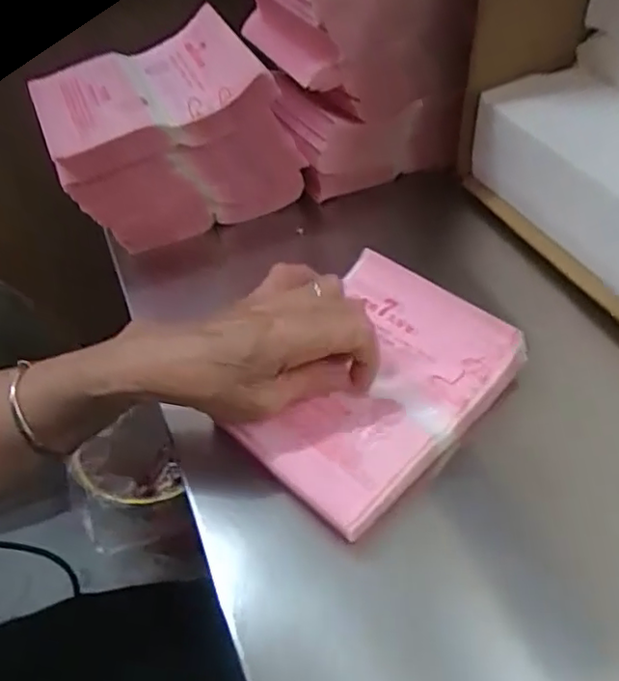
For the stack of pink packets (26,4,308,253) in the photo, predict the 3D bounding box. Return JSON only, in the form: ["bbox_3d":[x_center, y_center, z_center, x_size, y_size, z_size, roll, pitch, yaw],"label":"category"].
[{"bbox_3d":[-0.112,-0.164,0.516,0.171,0.117,0.125,-19,50,-11],"label":"stack of pink packets"}]

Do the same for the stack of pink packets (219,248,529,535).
[{"bbox_3d":[0.038,0.027,0.394,0.120,0.032,0.161,30,57,27],"label":"stack of pink packets"}]

